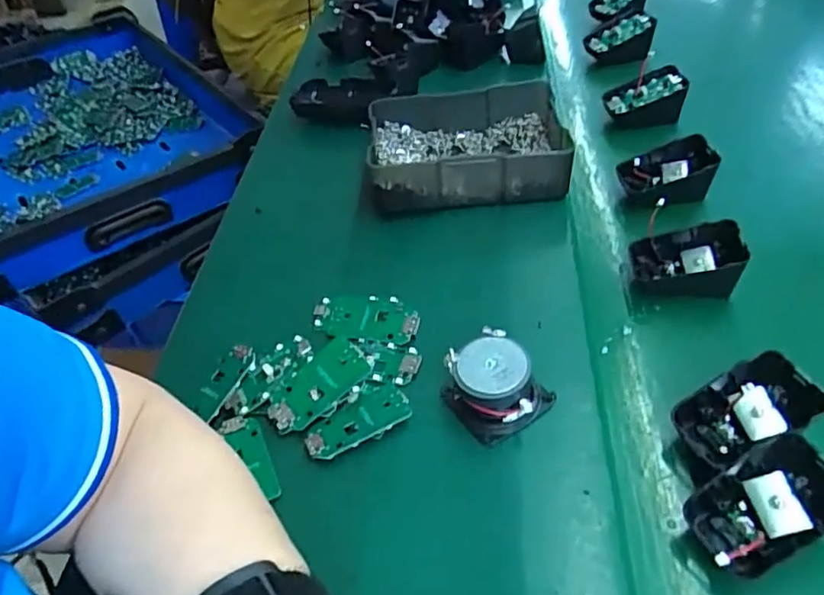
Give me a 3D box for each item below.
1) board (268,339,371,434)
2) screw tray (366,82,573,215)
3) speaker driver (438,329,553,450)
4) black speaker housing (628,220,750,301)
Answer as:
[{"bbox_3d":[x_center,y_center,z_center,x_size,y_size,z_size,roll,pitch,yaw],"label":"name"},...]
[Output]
[{"bbox_3d":[-0.058,0.056,0.376,0.033,0.005,0.066,39,81,22],"label":"board"},{"bbox_3d":[0.046,-0.129,0.520,0.161,0.046,0.116,-3,47,3],"label":"screw tray"},{"bbox_3d":[0.048,0.052,0.353,0.043,0.034,0.053,-26,50,-17],"label":"speaker driver"},{"bbox_3d":[0.188,-0.027,0.416,0.070,0.035,0.054,3,48,10],"label":"black speaker housing"}]

